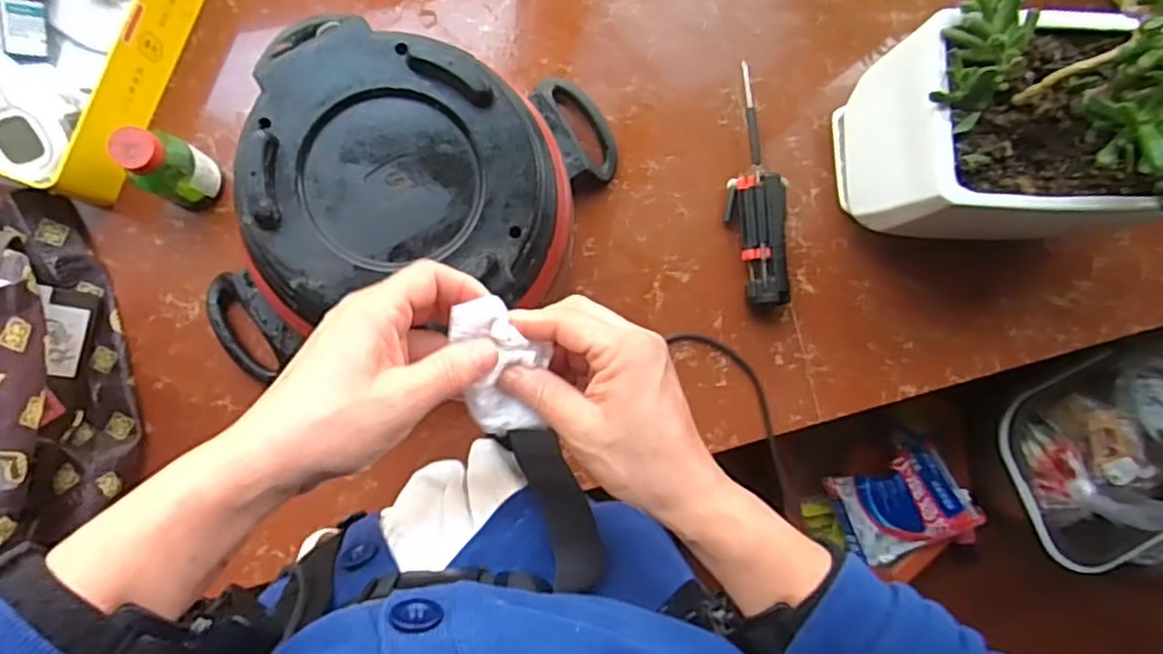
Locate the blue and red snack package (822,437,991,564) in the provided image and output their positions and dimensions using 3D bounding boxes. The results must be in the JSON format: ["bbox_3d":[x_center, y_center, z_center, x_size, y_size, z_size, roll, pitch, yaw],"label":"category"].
[{"bbox_3d":[0.416,0.228,0.877,0.157,0.052,0.142,-27,92,-8],"label":"blue and red snack package"}]

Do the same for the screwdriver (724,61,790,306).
[{"bbox_3d":[0.152,-0.123,0.597,0.046,0.044,0.210,-5,90,-7],"label":"screwdriver"}]

